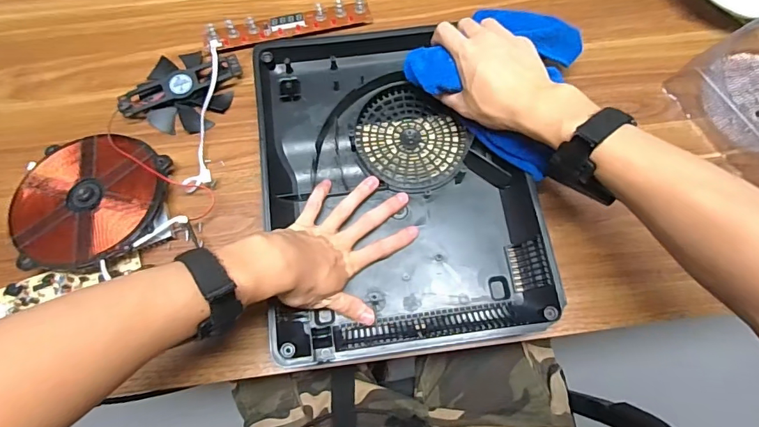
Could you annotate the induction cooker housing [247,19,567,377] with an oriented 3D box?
[{"bbox_3d":[0.017,-0.034,0.484,0.265,0.051,0.343,-7,74,-3],"label":"induction cooker housing"}]

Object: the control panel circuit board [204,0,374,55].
[{"bbox_3d":[-0.112,-0.232,0.569,0.204,0.021,0.037,-15,74,-5],"label":"control panel circuit board"}]

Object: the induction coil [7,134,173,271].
[{"bbox_3d":[-0.305,-0.014,0.487,0.154,0.035,0.148,0,73,-1],"label":"induction coil"}]

